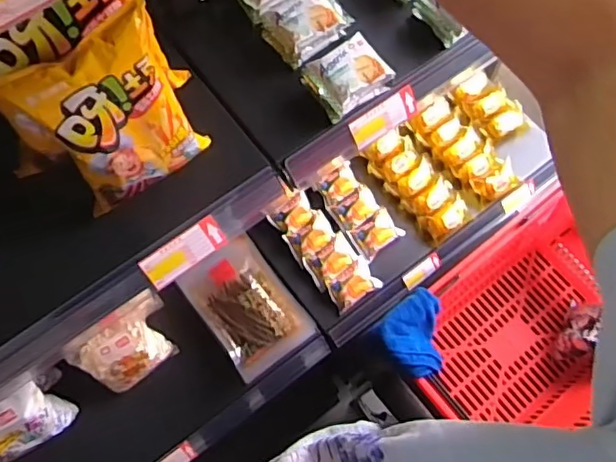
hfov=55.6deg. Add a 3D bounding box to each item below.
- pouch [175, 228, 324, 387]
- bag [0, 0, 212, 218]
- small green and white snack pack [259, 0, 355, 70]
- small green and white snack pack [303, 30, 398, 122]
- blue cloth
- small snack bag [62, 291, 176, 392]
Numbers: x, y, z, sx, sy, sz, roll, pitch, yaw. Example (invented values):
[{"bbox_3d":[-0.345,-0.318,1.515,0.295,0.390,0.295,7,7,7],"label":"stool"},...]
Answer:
[{"bbox_3d":[-0.124,0.143,1.159,0.179,0.052,0.260,-34,72,-11],"label":"pouch"},{"bbox_3d":[-0.188,-0.103,0.589,0.147,0.183,0.080,-29,72,-9],"label":"bag"},{"bbox_3d":[-0.003,-0.257,0.718,0.096,0.036,0.083,-37,73,-12],"label":"small green and white snack pack"},{"bbox_3d":[0.043,-0.185,0.692,0.094,0.040,0.079,-35,73,-11],"label":"small green and white snack pack"},{"bbox_3d":[0.161,0.158,0.904,0.087,0.031,0.131,2,69,2],"label":"blue cloth"},{"bbox_3d":[-0.337,0.212,1.110,0.176,0.136,0.120,-42,74,-13],"label":"small snack bag"}]

